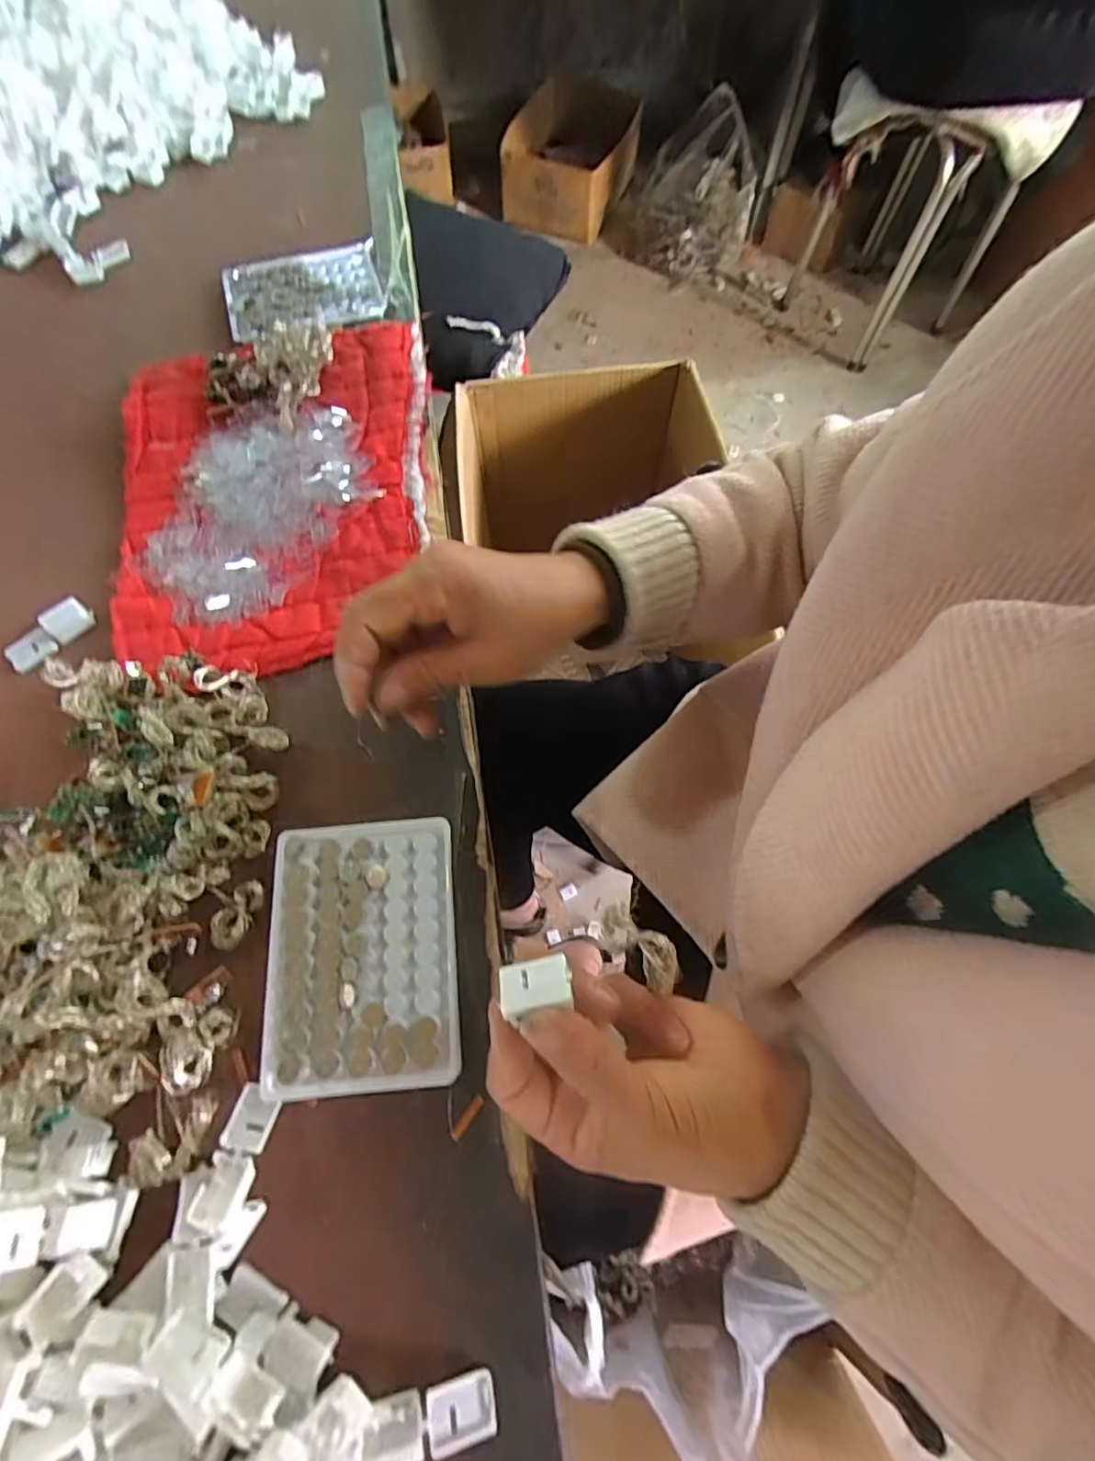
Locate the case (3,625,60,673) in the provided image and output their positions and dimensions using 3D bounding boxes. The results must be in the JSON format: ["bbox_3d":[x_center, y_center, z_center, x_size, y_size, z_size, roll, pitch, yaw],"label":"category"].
[{"bbox_3d":[-0.341,-0.054,0.391,0.031,0.008,0.020,-35,70,-14],"label":"case"}]

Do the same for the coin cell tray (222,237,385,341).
[{"bbox_3d":[-0.213,-0.385,0.519,0.131,0.012,0.106,-14,67,-6],"label":"coin cell tray"}]

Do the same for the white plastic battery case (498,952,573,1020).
[{"bbox_3d":[-0.005,0.100,0.228,0.025,0.011,0.021,-13,35,-2],"label":"white plastic battery case"}]

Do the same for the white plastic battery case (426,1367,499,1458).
[{"bbox_3d":[-0.036,0.287,0.251,0.028,0.010,0.021,-10,66,-4],"label":"white plastic battery case"}]

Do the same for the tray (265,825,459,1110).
[{"bbox_3d":[-0.096,0.115,0.312,0.094,0.017,0.129,-5,66,-2],"label":"tray"}]

